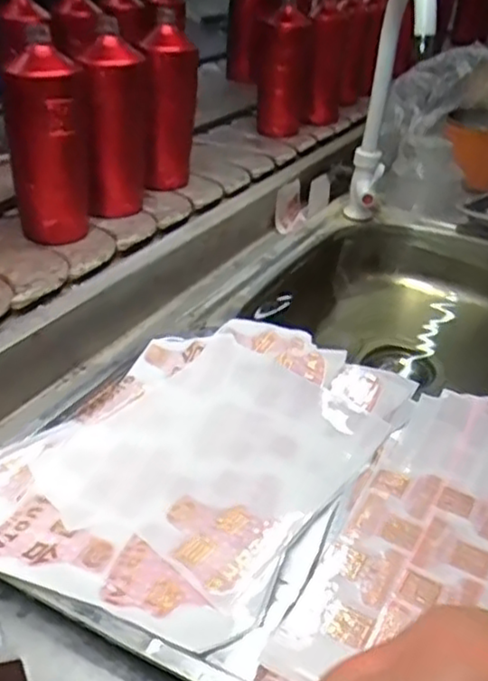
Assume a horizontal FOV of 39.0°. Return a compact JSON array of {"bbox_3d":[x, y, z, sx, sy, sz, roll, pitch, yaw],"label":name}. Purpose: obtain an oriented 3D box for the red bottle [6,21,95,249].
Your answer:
[{"bbox_3d":[-0.204,-0.201,0.726,0.087,0.191,0.069,2,36,-15],"label":"red bottle"}]

